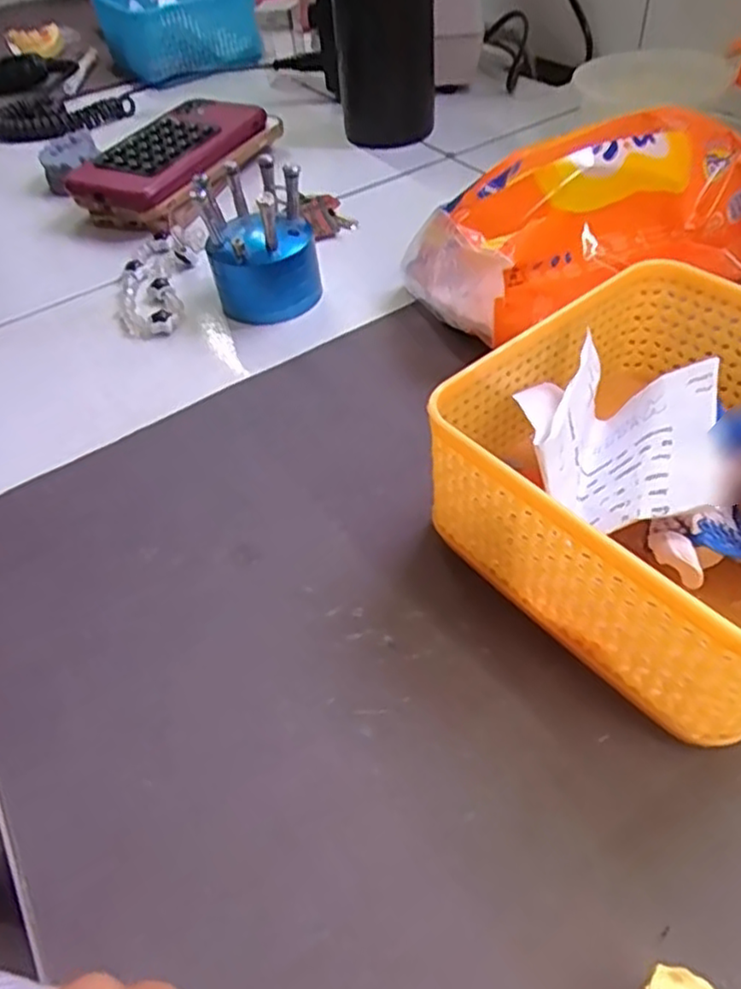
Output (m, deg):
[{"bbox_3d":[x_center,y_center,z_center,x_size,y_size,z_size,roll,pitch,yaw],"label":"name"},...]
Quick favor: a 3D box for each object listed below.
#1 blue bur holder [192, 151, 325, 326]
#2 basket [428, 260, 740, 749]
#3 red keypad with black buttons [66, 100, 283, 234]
[{"bbox_3d":[-0.060,-0.139,0.369,0.057,0.071,0.052,-13,48,-5],"label":"blue bur holder"},{"bbox_3d":[0.106,-0.008,0.232,0.130,0.070,0.127,-35,53,-23],"label":"basket"},{"bbox_3d":[-0.141,-0.245,0.494,0.090,0.035,0.150,16,52,21],"label":"red keypad with black buttons"}]

